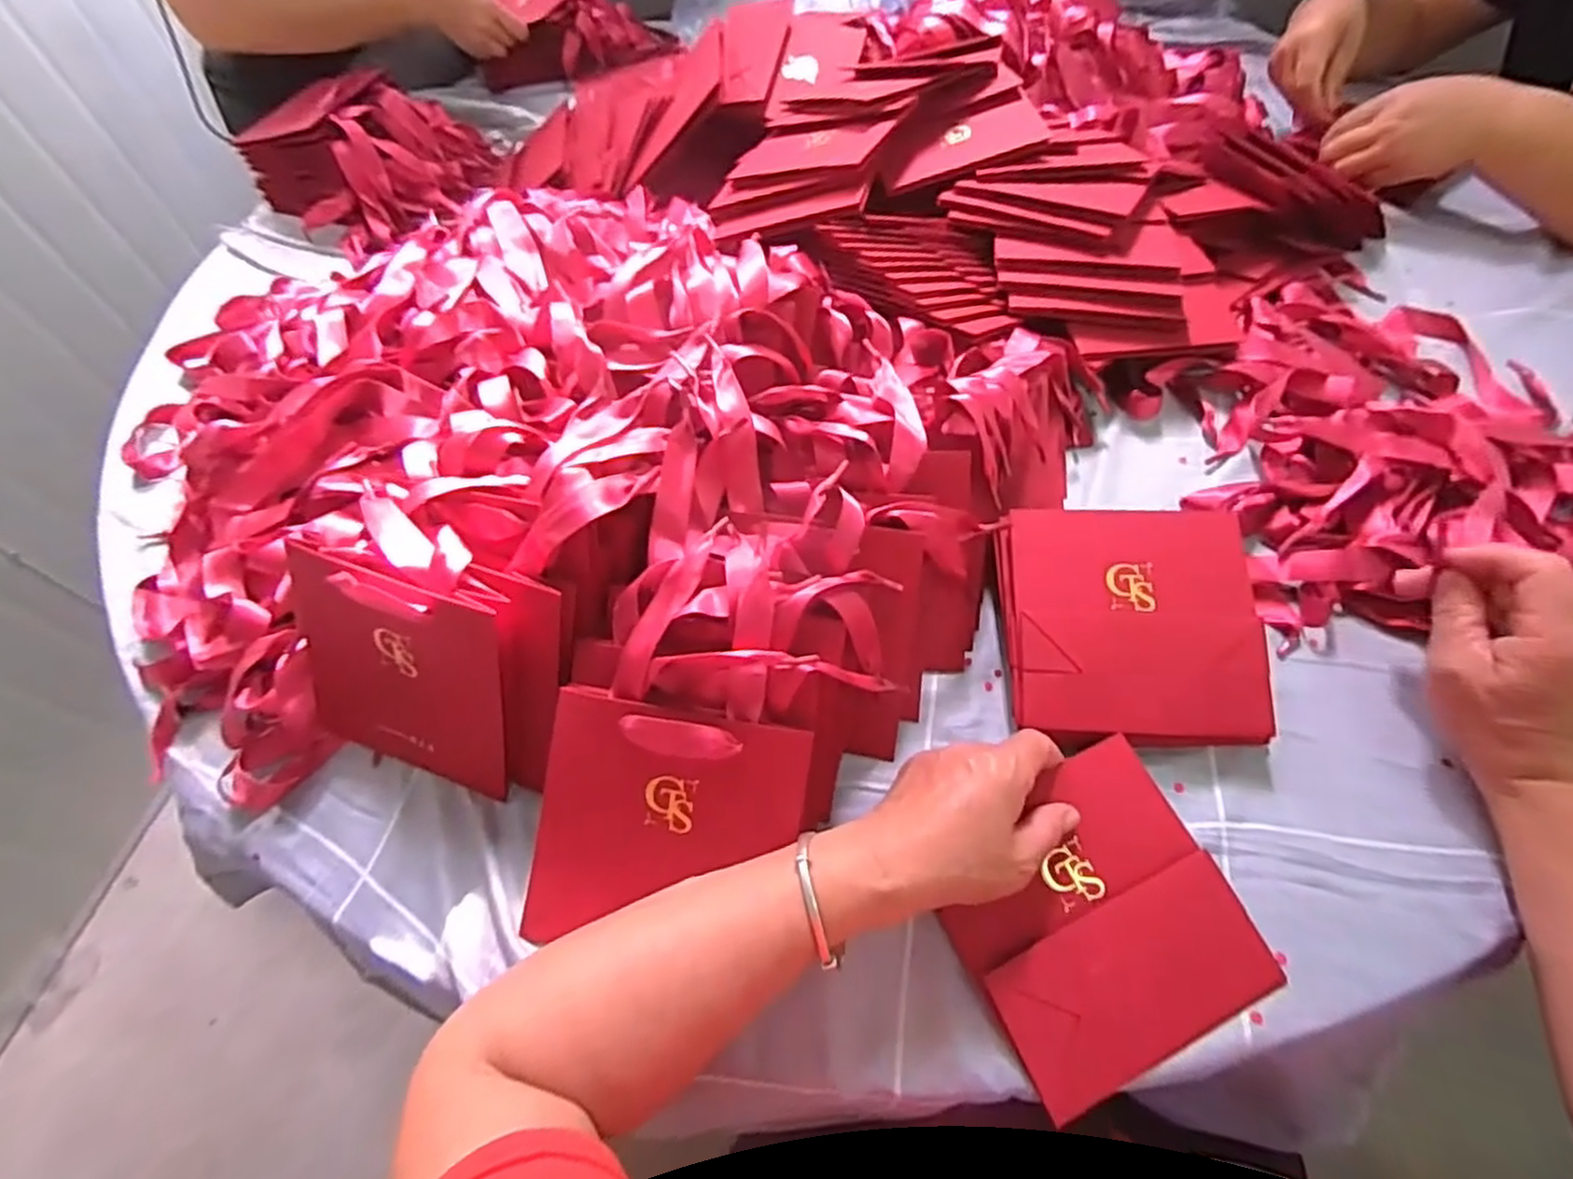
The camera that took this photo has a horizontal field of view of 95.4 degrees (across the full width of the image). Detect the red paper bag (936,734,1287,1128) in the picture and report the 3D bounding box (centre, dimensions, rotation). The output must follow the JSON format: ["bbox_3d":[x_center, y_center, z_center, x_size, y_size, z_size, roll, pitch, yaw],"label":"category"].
[{"bbox_3d":[0.160,0.169,0.374,0.136,0.025,0.134,-24,58,-11],"label":"red paper bag"}]

